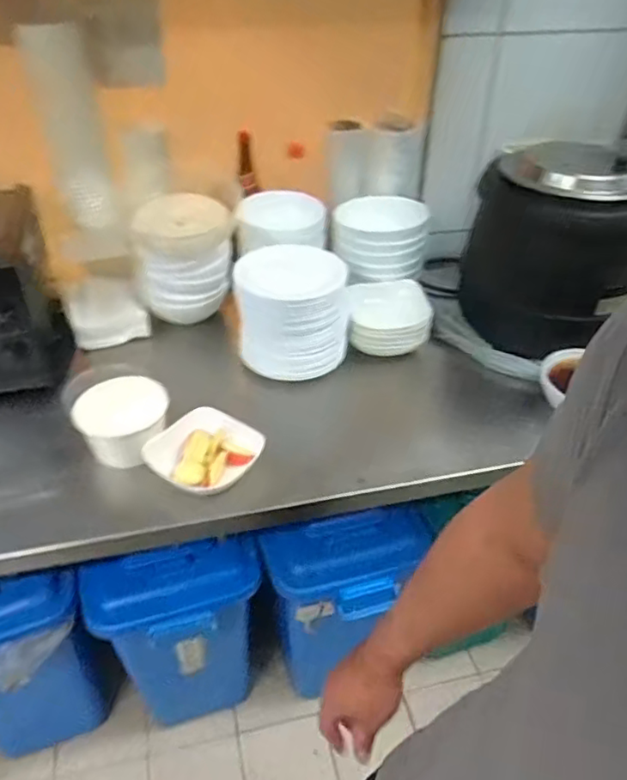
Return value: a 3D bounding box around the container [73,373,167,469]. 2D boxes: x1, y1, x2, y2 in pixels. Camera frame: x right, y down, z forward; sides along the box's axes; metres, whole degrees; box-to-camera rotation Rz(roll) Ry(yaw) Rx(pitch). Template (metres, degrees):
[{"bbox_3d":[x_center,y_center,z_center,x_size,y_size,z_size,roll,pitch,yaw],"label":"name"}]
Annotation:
[{"bbox_3d":[-0.300,0.049,0.980,0.137,0.074,0.132,1,39,-1],"label":"container"}]

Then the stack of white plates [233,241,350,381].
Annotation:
[{"bbox_3d":[-0.037,-0.163,1.145,0.192,0.188,0.192,-1,40,-2],"label":"stack of white plates"}]

